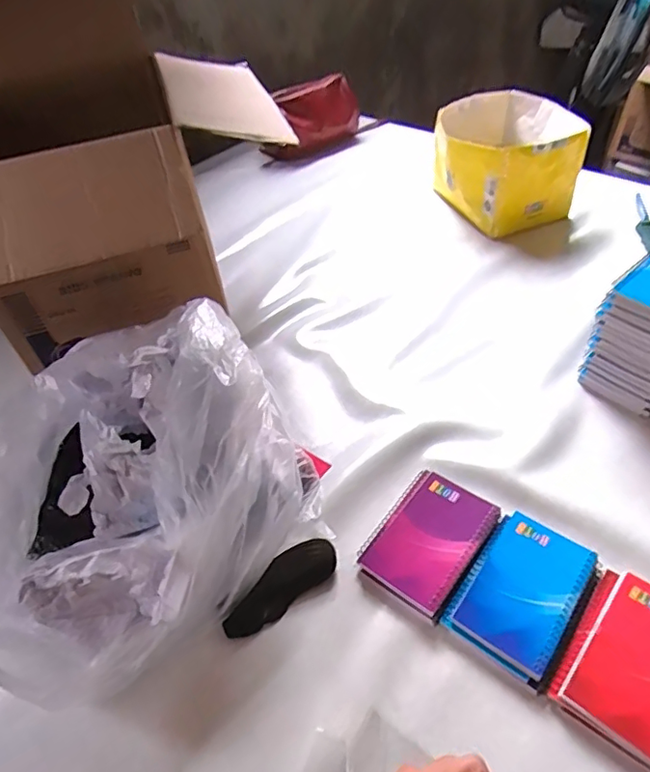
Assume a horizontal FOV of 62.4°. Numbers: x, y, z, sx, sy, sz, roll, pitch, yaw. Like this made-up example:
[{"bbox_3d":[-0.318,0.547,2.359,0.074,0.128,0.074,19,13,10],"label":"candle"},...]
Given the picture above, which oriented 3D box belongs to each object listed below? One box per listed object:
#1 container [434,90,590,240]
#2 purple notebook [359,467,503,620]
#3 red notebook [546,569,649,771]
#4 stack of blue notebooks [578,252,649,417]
[{"bbox_3d":[0.306,-0.389,0.930,0.226,0.139,0.247,1,47,8],"label":"container"},{"bbox_3d":[0.103,0.150,0.535,0.095,0.013,0.132,27,56,29],"label":"purple notebook"},{"bbox_3d":[0.258,0.227,0.442,0.095,0.011,0.135,29,57,29],"label":"red notebook"},{"bbox_3d":[0.389,-0.071,0.628,0.154,0.125,0.099,-37,53,-25],"label":"stack of blue notebooks"}]

